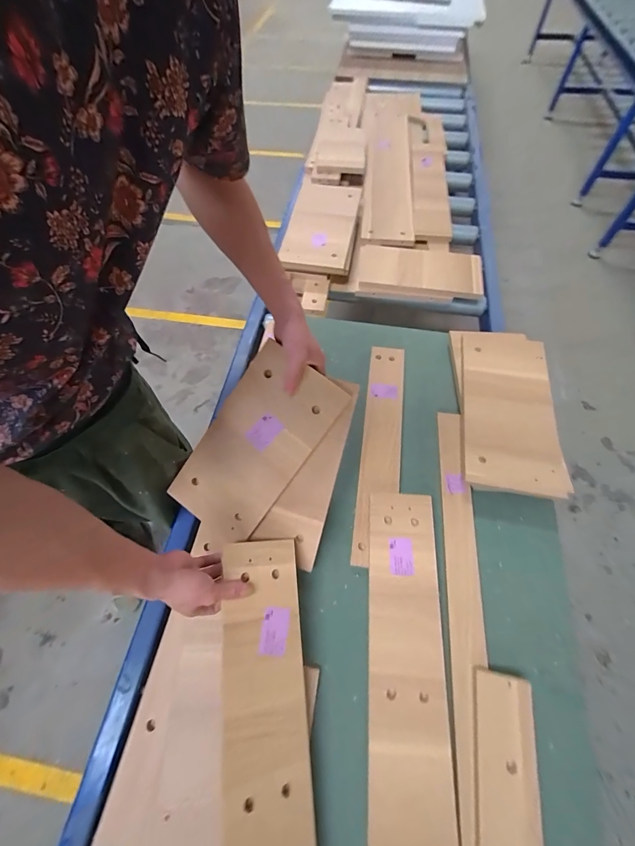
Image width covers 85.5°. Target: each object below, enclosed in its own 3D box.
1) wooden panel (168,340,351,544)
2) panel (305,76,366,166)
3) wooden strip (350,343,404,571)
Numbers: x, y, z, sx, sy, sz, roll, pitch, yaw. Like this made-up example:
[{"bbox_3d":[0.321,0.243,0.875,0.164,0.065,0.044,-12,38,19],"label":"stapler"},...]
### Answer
[{"bbox_3d":[-0.109,0.039,0.569,0.164,0.019,0.314,37,100,7],"label":"wooden panel"},{"bbox_3d":[0.093,-1.245,1.383,0.191,0.046,0.816,4,63,3],"label":"panel"},{"bbox_3d":[0.134,0.038,0.716,0.077,0.025,0.484,7,63,5],"label":"wooden strip"}]

